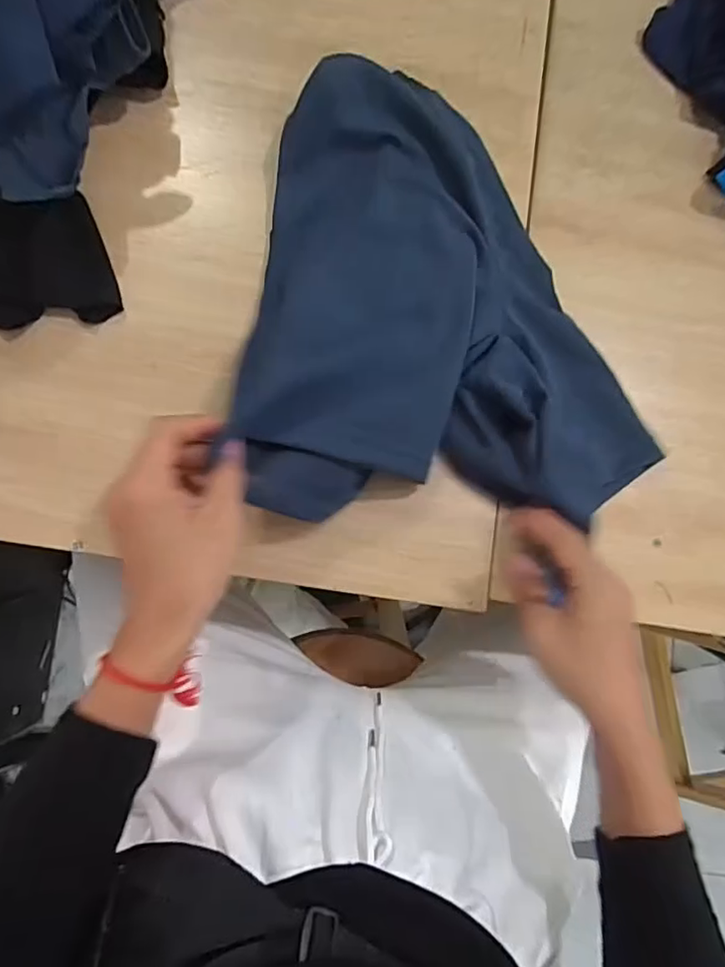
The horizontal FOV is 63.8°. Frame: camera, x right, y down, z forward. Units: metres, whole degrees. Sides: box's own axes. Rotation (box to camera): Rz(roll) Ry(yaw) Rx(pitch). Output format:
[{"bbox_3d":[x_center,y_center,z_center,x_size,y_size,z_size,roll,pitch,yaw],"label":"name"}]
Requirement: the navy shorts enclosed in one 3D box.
[{"bbox_3d":[0.075,-0.164,0.512,0.341,0.036,0.379,3,81,-4],"label":"navy shorts"}]

